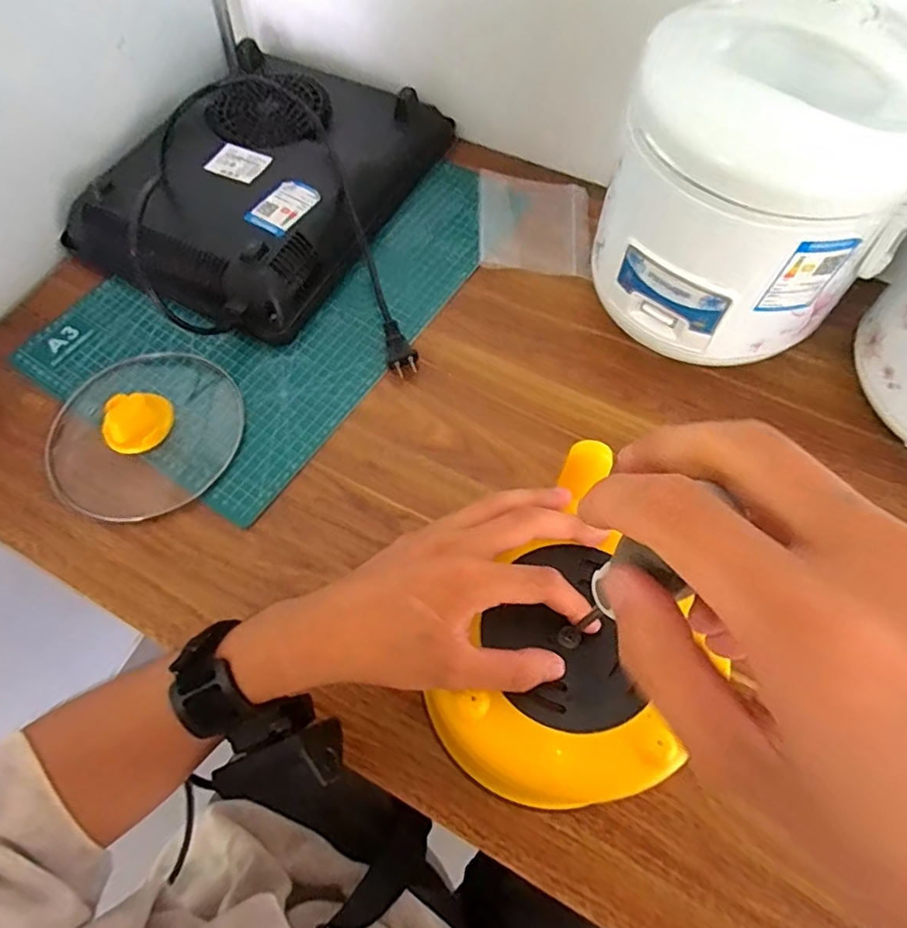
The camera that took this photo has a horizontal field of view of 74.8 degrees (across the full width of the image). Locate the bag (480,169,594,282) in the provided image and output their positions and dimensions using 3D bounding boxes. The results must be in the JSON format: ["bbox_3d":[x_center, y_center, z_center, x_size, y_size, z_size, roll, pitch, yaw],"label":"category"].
[{"bbox_3d":[0.085,-0.249,0.613,0.117,0.009,0.127,6,64,4],"label":"bag"}]

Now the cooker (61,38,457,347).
[{"bbox_3d":[-0.189,-0.298,0.607,0.264,0.066,0.349,29,68,14],"label":"cooker"}]

